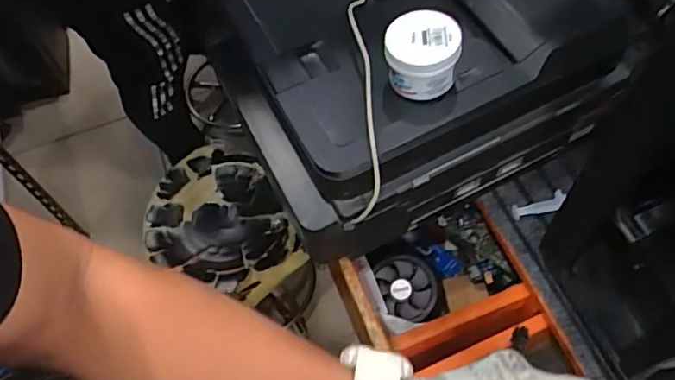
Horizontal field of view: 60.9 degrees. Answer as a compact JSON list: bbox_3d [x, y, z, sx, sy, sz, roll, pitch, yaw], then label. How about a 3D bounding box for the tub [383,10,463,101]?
[{"bbox_3d":[0.091,-0.145,0.619,0.076,0.054,0.074,-2,60,3],"label":"tub"}]

